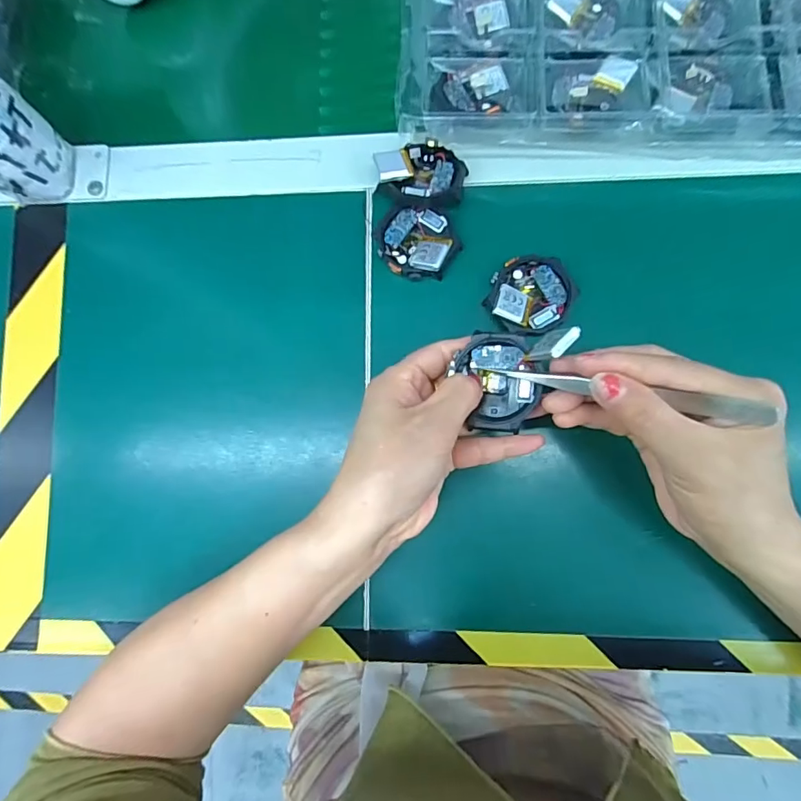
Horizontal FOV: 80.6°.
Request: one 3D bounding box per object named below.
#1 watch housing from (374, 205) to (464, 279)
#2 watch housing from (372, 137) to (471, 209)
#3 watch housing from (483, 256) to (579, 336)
[{"bbox_3d":[0.010,-0.102,0.302,0.052,0.018,0.046,25,86,7],"label":"watch housing"},{"bbox_3d":[0.013,-0.145,0.303,0.056,0.016,0.043,3,83,5],"label":"watch housing"},{"bbox_3d":[0.081,-0.065,0.295,0.052,0.017,0.049,-1,83,5],"label":"watch housing"}]

